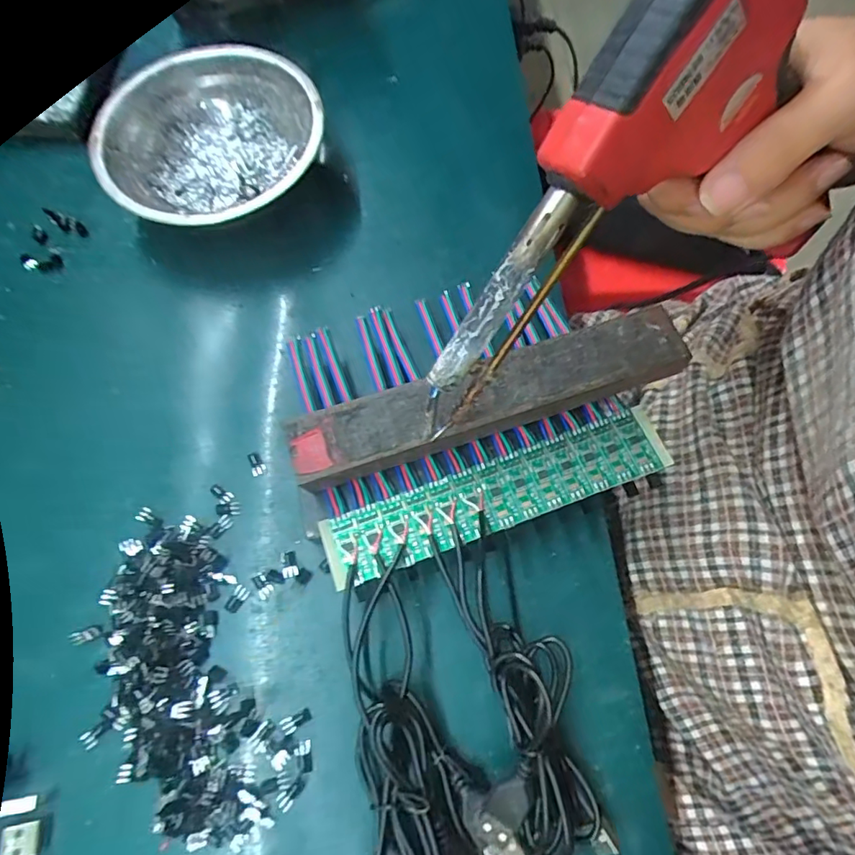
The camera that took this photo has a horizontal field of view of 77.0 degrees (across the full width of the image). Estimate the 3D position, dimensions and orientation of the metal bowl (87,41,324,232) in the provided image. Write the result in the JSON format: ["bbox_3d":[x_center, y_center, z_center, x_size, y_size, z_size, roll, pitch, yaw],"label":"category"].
[{"bbox_3d":[-0.122,-0.156,0.314,0.121,0.052,0.121,1,68,-2],"label":"metal bowl"}]

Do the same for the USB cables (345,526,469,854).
[{"bbox_3d":[-0.012,0.121,0.224,0.037,0.026,0.141,-9,70,-3],"label":"USB cables"}]

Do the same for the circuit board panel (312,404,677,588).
[{"bbox_3d":[0.033,0.030,0.250,0.164,0.004,0.033,-19,66,-7],"label":"circuit board panel"}]

